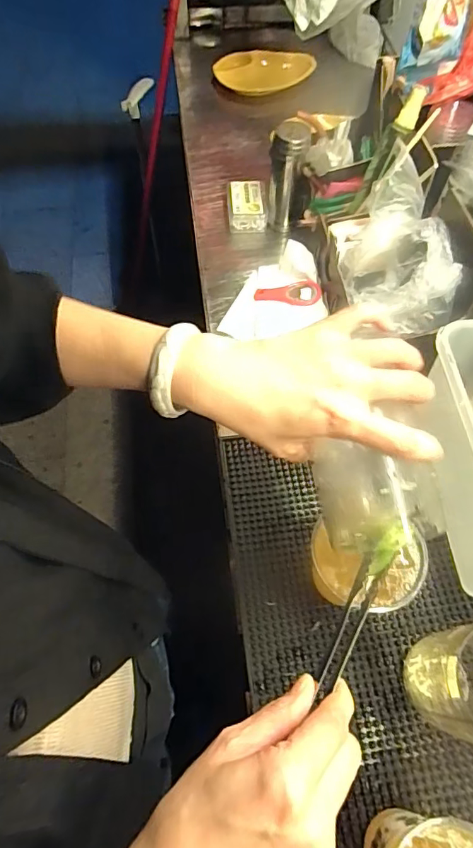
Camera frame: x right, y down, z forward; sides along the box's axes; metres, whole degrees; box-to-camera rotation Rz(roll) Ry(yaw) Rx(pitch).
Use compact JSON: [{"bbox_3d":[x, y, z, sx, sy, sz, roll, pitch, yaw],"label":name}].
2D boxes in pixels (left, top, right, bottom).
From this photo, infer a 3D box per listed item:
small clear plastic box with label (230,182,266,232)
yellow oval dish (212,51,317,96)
[{"bbox_3d":[0.016,-0.350,0.756,0.059,0.039,0.080,-2,64,-1],"label":"small clear plastic box with label"},{"bbox_3d":[0.054,-0.675,0.916,0.187,0.033,0.102,-6,64,-3],"label":"yellow oval dish"}]

